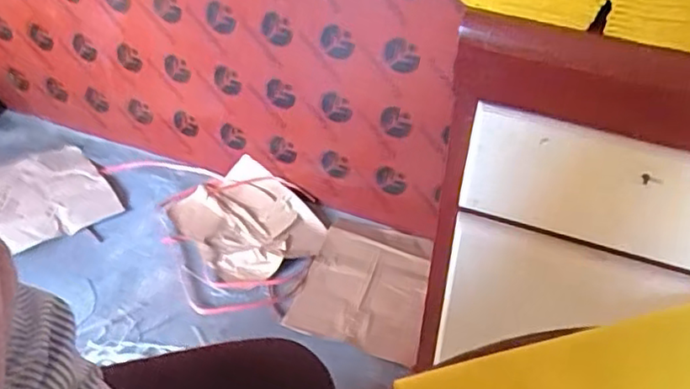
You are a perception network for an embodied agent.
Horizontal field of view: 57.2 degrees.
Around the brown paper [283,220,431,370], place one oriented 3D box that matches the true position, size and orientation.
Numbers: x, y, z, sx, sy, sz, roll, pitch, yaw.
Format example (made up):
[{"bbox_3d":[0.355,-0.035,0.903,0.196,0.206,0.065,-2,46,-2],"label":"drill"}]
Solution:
[{"bbox_3d":[0.045,0.180,1.265,0.240,0.034,0.331,11,38,12],"label":"brown paper"}]

